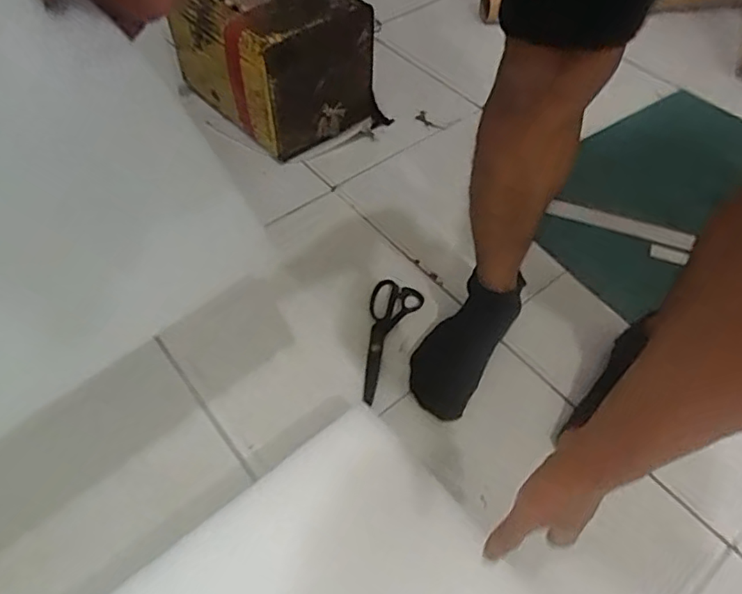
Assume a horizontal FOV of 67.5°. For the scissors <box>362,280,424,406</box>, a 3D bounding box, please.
[{"bbox_3d":[0.008,0.058,0.841,0.081,0.017,0.209,21,57,15],"label":"scissors"}]

